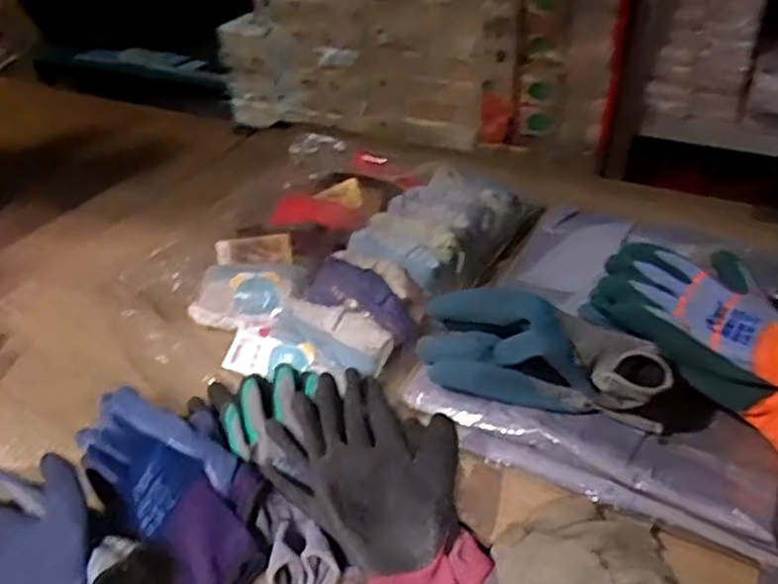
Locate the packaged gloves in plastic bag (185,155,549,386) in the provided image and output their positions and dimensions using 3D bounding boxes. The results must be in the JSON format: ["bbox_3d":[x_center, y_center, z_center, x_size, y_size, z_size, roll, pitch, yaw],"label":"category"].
[{"bbox_3d":[-0.044,-0.059,0.806,0.295,0.059,0.417,21,43,26],"label":"packaged gloves in plastic bag"}]

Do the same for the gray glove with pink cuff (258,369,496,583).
[{"bbox_3d":[-0.002,0.148,0.530,0.131,0.034,0.203,-26,44,-29],"label":"gray glove with pink cuff"}]

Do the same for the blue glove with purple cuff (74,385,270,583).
[{"bbox_3d":[-0.167,0.144,0.548,0.099,0.065,0.237,-30,46,-32],"label":"blue glove with purple cuff"}]

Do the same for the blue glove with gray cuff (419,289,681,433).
[{"bbox_3d":[0.125,0.053,0.587,0.211,0.073,0.062,16,40,20],"label":"blue glove with gray cuff"}]

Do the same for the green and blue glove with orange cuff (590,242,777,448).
[{"bbox_3d":[0.290,0.034,0.595,0.226,0.085,0.117,39,51,22],"label":"green and blue glove with orange cuff"}]

